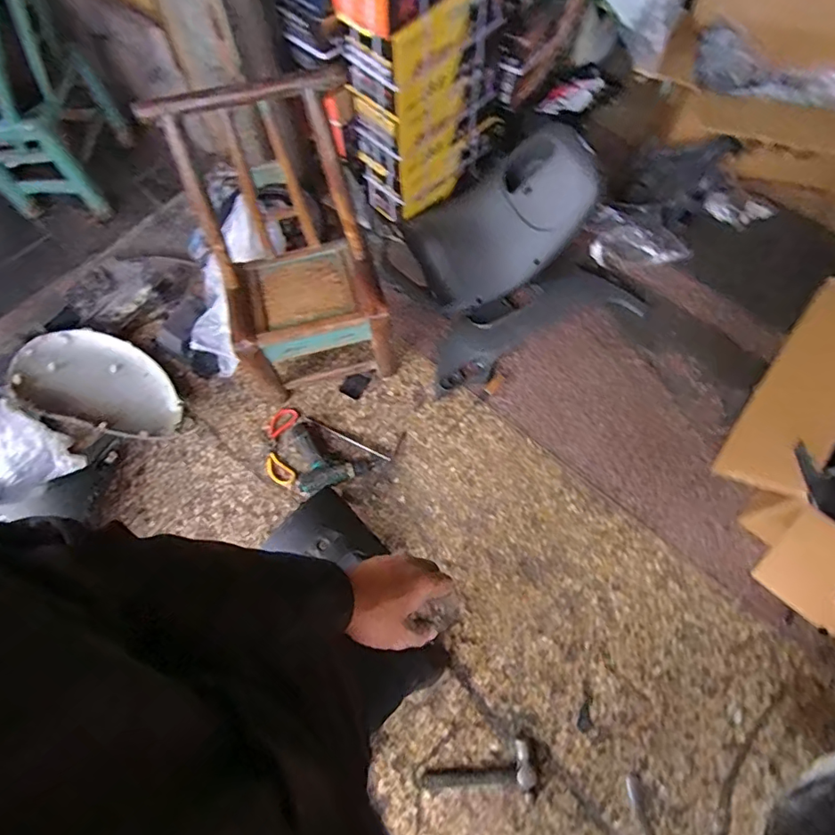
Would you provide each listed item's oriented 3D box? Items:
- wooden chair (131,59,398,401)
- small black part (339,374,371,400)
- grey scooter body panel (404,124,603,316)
[{"bbox_3d":[-0.306,-0.385,1.277,0.373,0.620,0.460,-13,72,-5],"label":"wooden chair"},{"bbox_3d":[-0.184,-0.096,1.525,0.063,0.017,0.086,29,74,9],"label":"small black part"},{"bbox_3d":[0.264,-0.571,1.521,0.554,0.108,0.331,-31,92,20],"label":"grey scooter body panel"}]

